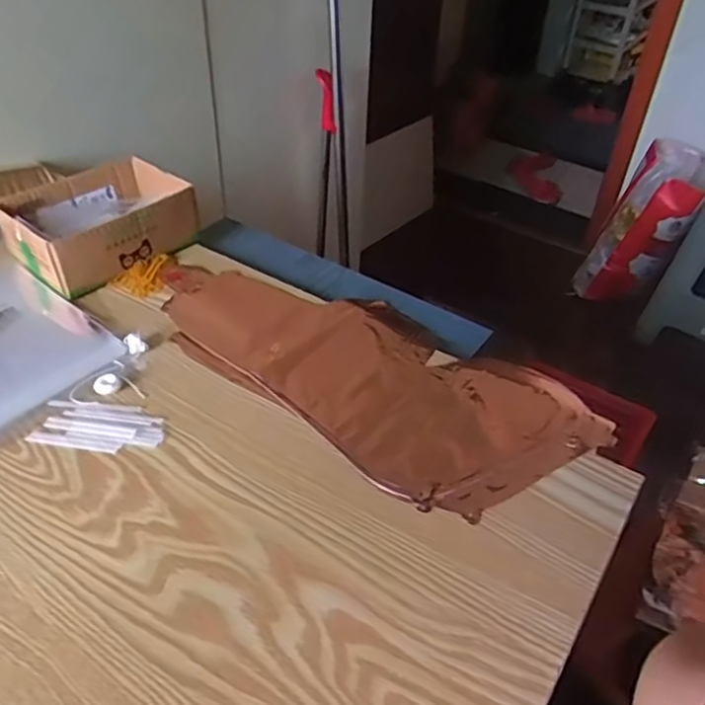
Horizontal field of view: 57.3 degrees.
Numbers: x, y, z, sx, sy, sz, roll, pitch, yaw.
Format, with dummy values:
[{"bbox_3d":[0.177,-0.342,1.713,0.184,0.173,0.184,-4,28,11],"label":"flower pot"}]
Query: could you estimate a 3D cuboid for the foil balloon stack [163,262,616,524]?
[{"bbox_3d":[0.008,0.002,0.629,0.428,0.015,0.210,30,48,29],"label":"foil balloon stack"}]

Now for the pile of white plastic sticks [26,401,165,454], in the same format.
[{"bbox_3d":[-0.214,0.062,0.550,0.104,0.007,0.052,4,41,2],"label":"pile of white plastic sticks"}]

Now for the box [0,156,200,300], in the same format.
[{"bbox_3d":[-0.286,-0.148,0.736,0.137,0.067,0.181,30,48,28],"label":"box"}]

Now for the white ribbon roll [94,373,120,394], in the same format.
[{"bbox_3d":[-0.221,0.029,0.581,0.018,0.012,0.020,30,48,28],"label":"white ribbon roll"}]

